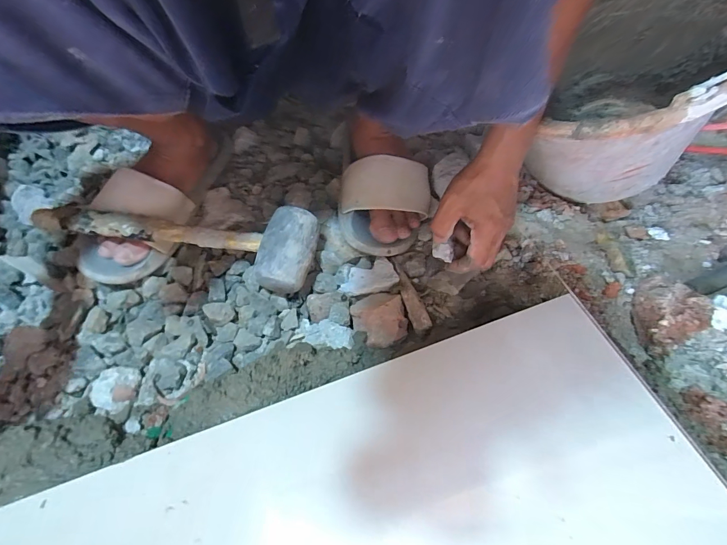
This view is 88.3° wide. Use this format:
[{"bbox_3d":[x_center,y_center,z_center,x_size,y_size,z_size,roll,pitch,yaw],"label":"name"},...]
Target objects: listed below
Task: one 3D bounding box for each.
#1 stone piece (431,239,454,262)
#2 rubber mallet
[{"bbox_3d":[0.088,-0.024,0.416,0.024,0.021,0.015,15,57,10],"label":"stone piece"},{"bbox_3d":[-0.201,-0.041,0.437,0.291,0.069,0.088,11,57,7],"label":"rubber mallet"}]

